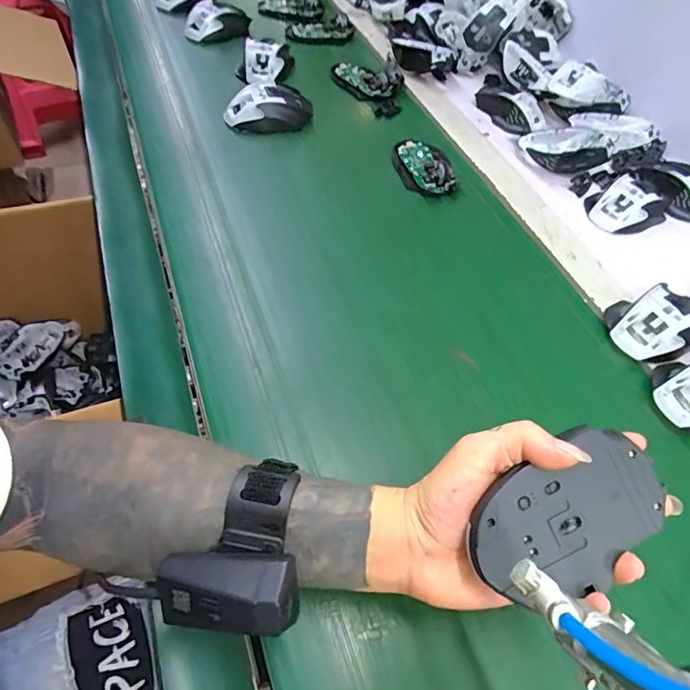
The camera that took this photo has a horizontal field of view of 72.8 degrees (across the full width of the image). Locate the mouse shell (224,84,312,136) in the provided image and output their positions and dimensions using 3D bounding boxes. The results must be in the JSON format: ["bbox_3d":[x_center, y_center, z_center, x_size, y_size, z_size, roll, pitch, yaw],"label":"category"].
[{"bbox_3d":[-0.105,-0.321,0.634,0.116,0.044,0.061,-9,57,-13],"label":"mouse shell"}]

